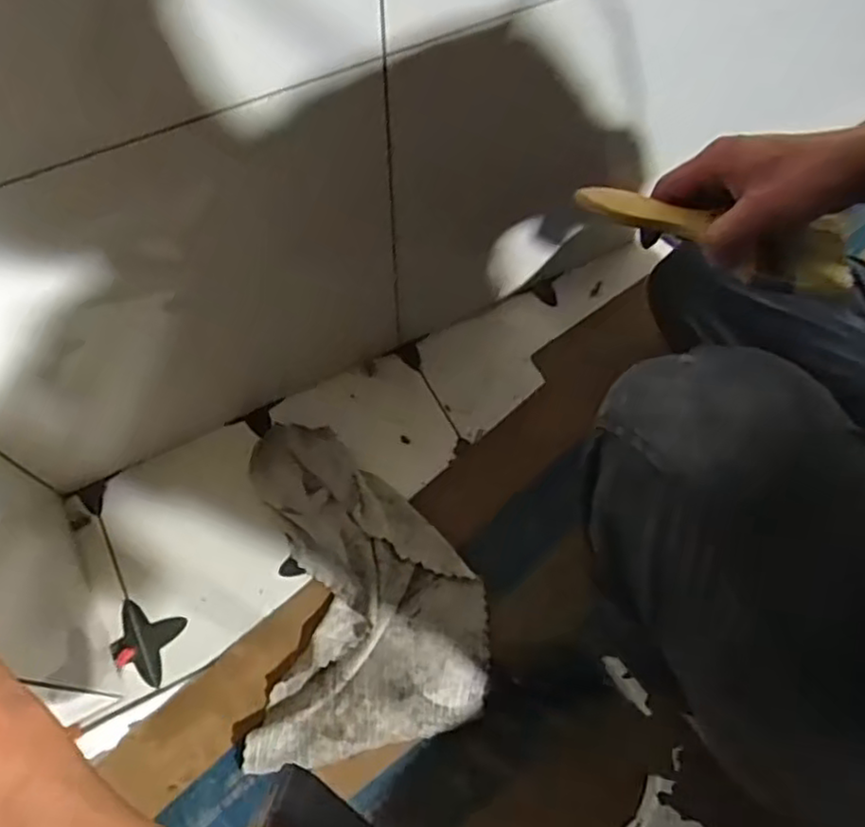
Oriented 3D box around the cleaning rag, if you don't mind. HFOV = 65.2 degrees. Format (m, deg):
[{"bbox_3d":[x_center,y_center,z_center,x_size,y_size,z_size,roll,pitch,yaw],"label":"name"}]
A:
[{"bbox_3d":[-0.068,0.176,0.725,0.233,0.051,0.336,-4,64,-4],"label":"cleaning rag"}]

